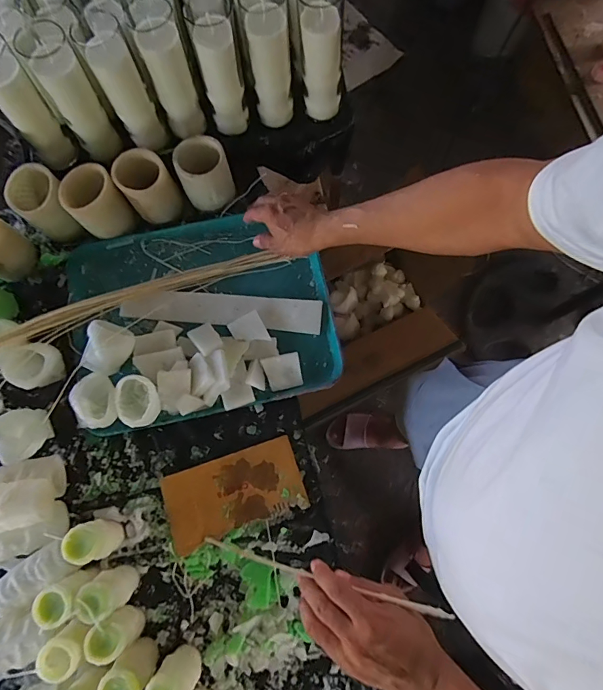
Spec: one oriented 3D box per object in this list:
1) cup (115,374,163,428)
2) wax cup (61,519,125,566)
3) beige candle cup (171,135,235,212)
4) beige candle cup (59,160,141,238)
[{"bbox_3d":[-0.257,0.090,0.675,0.066,0.053,0.081,-21,78,-4],"label":"cup"},{"bbox_3d":[-0.298,0.283,0.621,0.050,0.107,0.050,0,77,1],"label":"wax cup"},{"bbox_3d":[-0.167,-0.296,0.733,0.085,0.096,0.078,0,77,1],"label":"beige candle cup"},{"bbox_3d":[-0.349,-0.242,0.725,0.087,0.099,0.088,0,77,1],"label":"beige candle cup"}]

